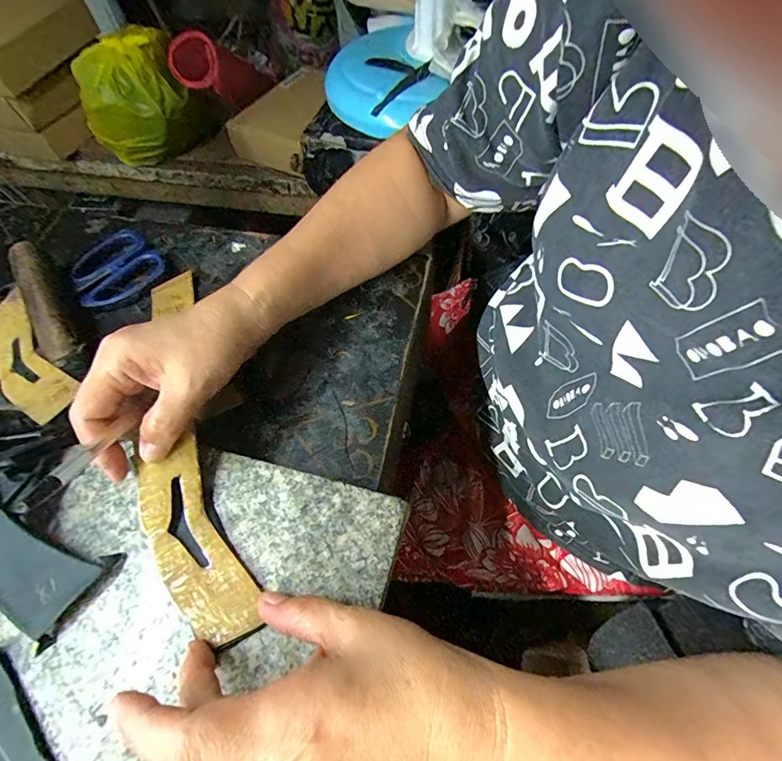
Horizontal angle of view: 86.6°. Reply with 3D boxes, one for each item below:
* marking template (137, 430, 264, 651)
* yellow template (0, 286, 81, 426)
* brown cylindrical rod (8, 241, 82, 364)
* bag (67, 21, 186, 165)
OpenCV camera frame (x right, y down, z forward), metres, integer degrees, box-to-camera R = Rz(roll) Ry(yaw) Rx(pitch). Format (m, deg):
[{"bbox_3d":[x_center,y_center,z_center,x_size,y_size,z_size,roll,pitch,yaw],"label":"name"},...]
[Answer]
[{"bbox_3d":[-0.113,0.091,0.237,0.042,0.005,0.114,-29,67,-12],"label":"marking template"},{"bbox_3d":[-0.276,-0.015,0.314,0.139,0.008,0.047,42,88,25],"label":"yellow template"},{"bbox_3d":[-0.285,-0.065,0.339,0.034,0.023,0.135,-30,61,-16],"label":"brown cylindrical rod"},{"bbox_3d":[-0.532,-0.577,0.868,0.210,0.198,0.142,-15,58,-7],"label":"bag"}]

